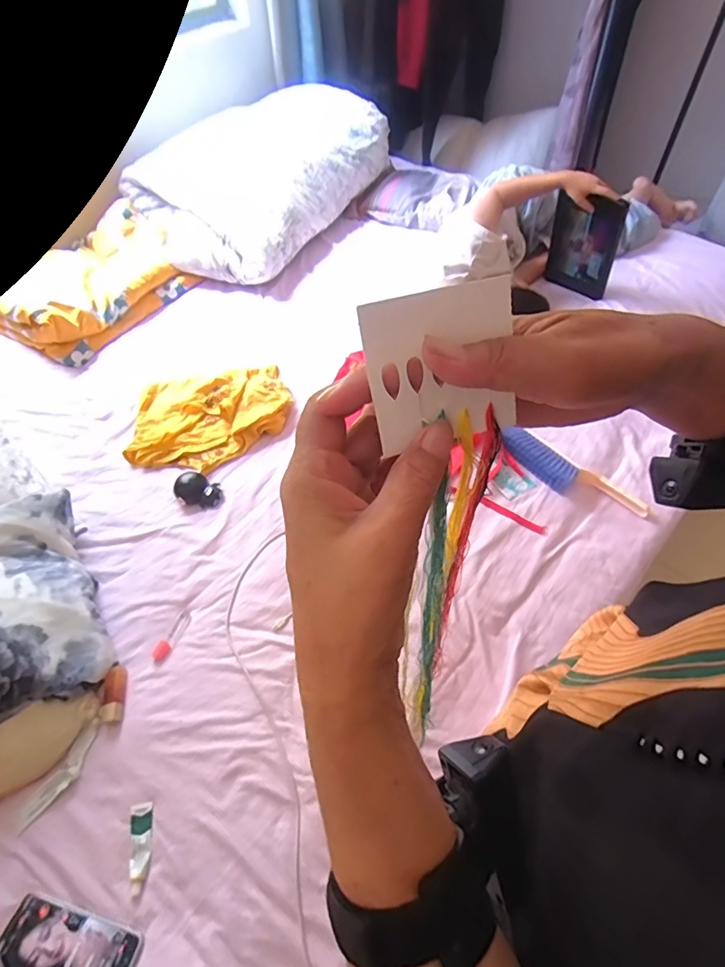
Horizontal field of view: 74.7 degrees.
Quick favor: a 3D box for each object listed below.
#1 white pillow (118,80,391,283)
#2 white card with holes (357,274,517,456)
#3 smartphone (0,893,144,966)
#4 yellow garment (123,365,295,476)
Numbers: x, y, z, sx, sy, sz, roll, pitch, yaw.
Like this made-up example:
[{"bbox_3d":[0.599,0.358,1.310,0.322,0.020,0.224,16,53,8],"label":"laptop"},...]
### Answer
[{"bbox_3d":[-0.358,-0.965,1.458,0.613,0.189,0.764,25,60,19],"label":"white pillow"},{"bbox_3d":[0.034,-0.049,0.201,0.062,0.062,0.004,-13,24,-7],"label":"white card with holes"},{"bbox_3d":[-0.346,0.545,0.550,0.168,0.008,0.075,11,35,11],"label":"smartphone"},{"bbox_3d":[-0.328,-0.148,1.038,0.336,0.043,0.279,-7,55,-1],"label":"yellow garment"}]

